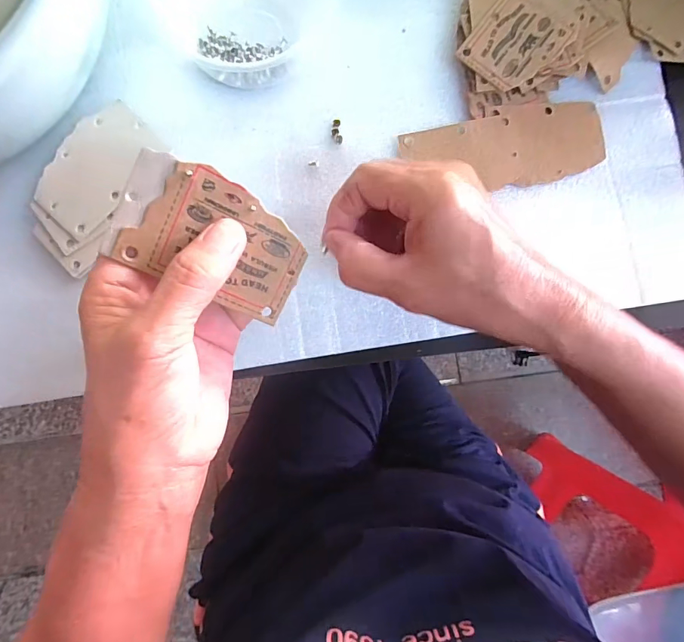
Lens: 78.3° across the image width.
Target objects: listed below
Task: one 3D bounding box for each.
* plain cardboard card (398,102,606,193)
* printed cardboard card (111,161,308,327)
[{"bbox_3d":[0.111,-0.117,0.285,0.137,0.004,0.054,-9,86,-3],"label":"plain cardboard card"},{"bbox_3d":[-0.055,-0.036,0.196,0.076,0.004,0.052,26,100,-19],"label":"printed cardboard card"}]

